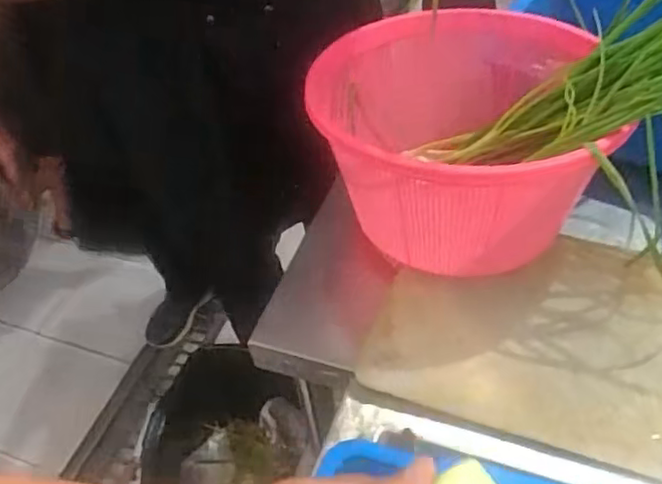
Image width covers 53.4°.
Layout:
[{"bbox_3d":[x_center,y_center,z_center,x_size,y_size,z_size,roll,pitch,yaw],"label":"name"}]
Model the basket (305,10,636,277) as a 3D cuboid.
[{"bbox_3d":[0.113,-0.097,0.634,0.244,0.164,0.273,2,47,9],"label":"basket"}]

